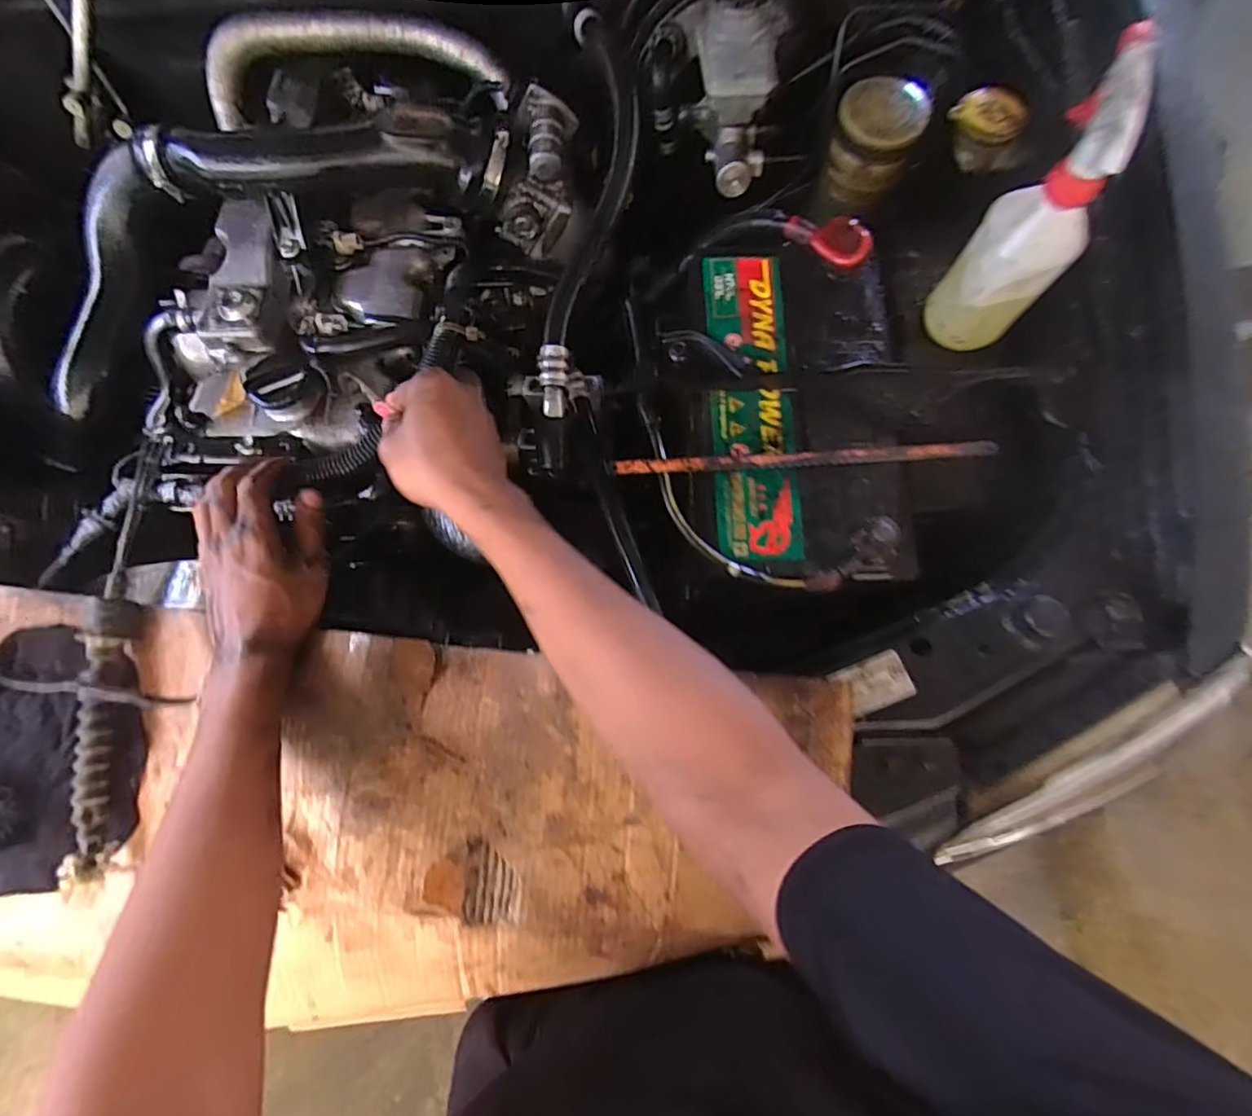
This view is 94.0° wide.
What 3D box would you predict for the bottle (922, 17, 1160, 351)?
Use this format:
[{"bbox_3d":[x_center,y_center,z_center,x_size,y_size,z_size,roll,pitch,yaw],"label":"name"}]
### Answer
[{"bbox_3d":[0.308,-0.246,0.442,0.074,0.201,0.084,41,79,11],"label":"bottle"}]

